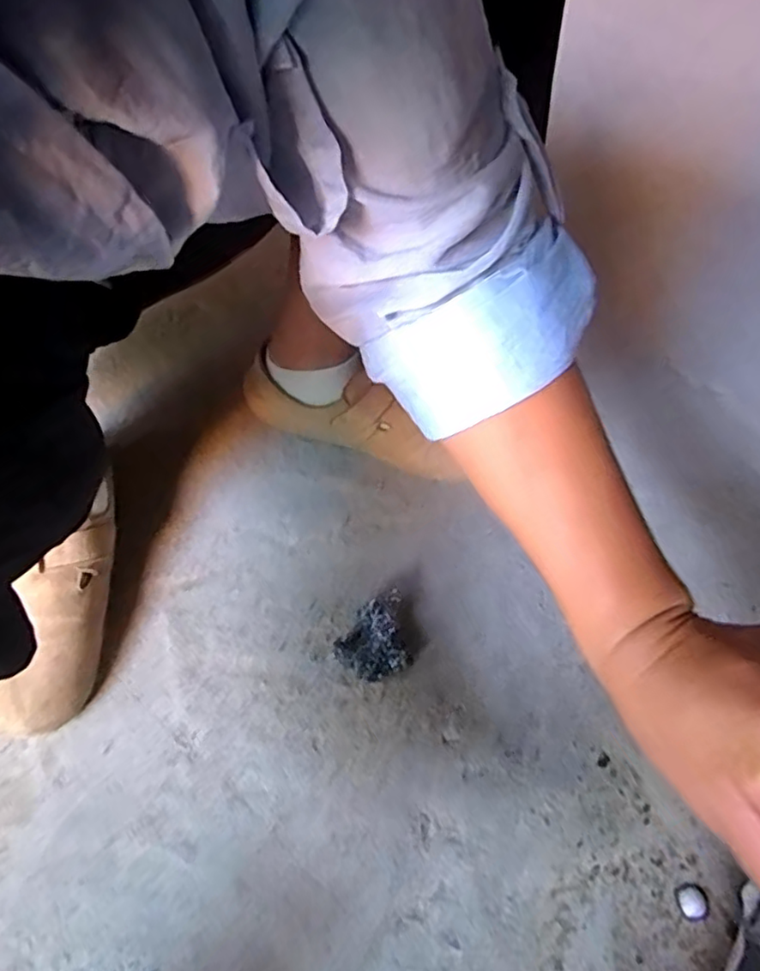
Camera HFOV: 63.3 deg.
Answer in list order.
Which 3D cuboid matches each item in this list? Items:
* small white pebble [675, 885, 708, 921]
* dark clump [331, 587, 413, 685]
[{"bbox_3d":[0.197,0.262,0.388,0.018,0.004,0.018,0,54,-1],"label":"small white pebble"},{"bbox_3d":[-0.006,0.119,0.474,0.057,0.033,0.056,0,54,-1],"label":"dark clump"}]

